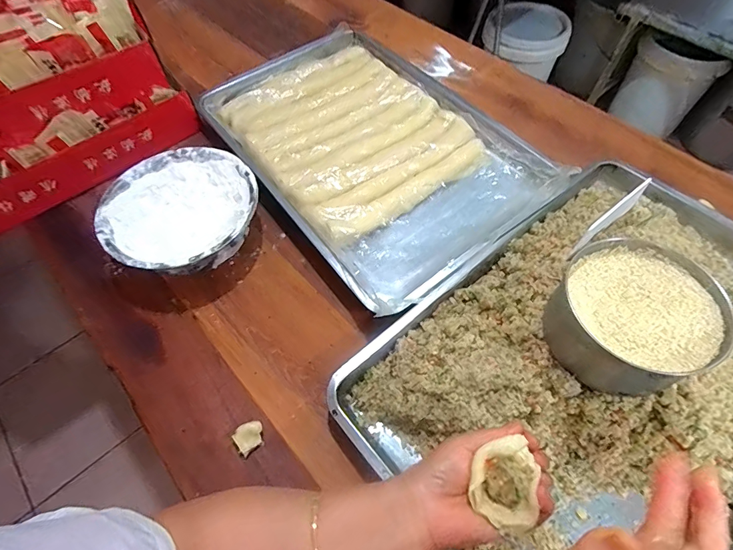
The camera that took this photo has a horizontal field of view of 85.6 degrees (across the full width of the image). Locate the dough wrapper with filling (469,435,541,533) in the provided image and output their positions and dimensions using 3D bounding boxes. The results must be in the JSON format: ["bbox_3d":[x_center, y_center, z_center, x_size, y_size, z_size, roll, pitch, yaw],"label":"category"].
[{"bbox_3d":[0.112,0.168,0.321,0.050,0.020,0.065,3,61,3],"label":"dough wrapper with filling"}]

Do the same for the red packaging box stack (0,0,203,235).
[{"bbox_3d":[-0.622,-0.319,0.689,0.469,0.194,0.373,-35,66,-17],"label":"red packaging box stack"}]

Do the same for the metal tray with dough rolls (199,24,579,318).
[{"bbox_3d":[0.011,-0.246,0.703,0.432,0.060,0.593,-35,66,-17],"label":"metal tray with dough rolls"}]

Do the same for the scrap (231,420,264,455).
[{"bbox_3d":[-0.139,0.193,0.475,0.033,0.022,0.026,-31,65,-15],"label":"scrap"}]

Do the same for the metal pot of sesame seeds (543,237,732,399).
[{"bbox_3d":[0.258,0.041,0.391,0.132,0.072,0.135,-1,59,1],"label":"metal pot of sesame seeds"}]

